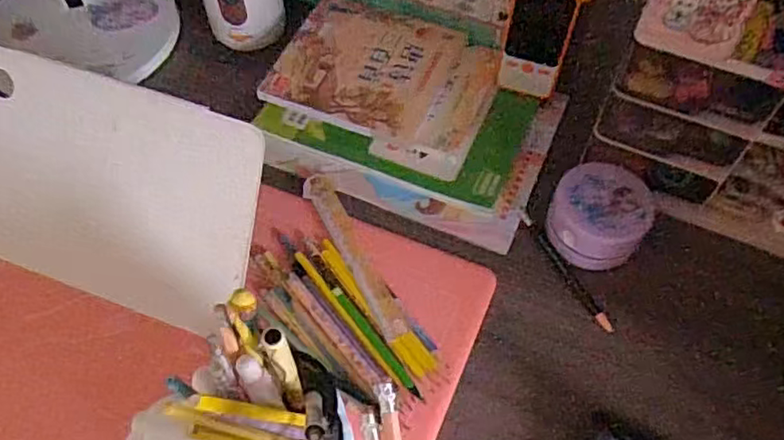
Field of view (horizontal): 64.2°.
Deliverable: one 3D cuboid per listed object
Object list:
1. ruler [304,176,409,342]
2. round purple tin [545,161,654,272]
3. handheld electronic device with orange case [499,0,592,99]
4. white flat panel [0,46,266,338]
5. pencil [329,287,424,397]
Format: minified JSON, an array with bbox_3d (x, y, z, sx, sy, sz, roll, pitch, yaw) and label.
[{"bbox_3d":[-0.034,0.028,0.564,0.028,0.006,0.181,-20,59,-23],"label":"ruler"},{"bbox_3d":[0.180,-0.002,0.551,0.082,0.059,0.079,0,58,0],"label":"round purple tin"},{"bbox_3d":[0.143,-0.176,0.608,0.068,0.119,0.009,20,47,19],"label":"handheld electronic device with orange case"},{"bbox_3d":[-0.238,-0.017,0.521,0.267,0.201,0.016,19,25,13],"label":"white flat panel"},{"bbox_3d":[-0.014,0.097,0.506,0.009,0.007,0.113,-32,63,-18],"label":"pencil"}]

